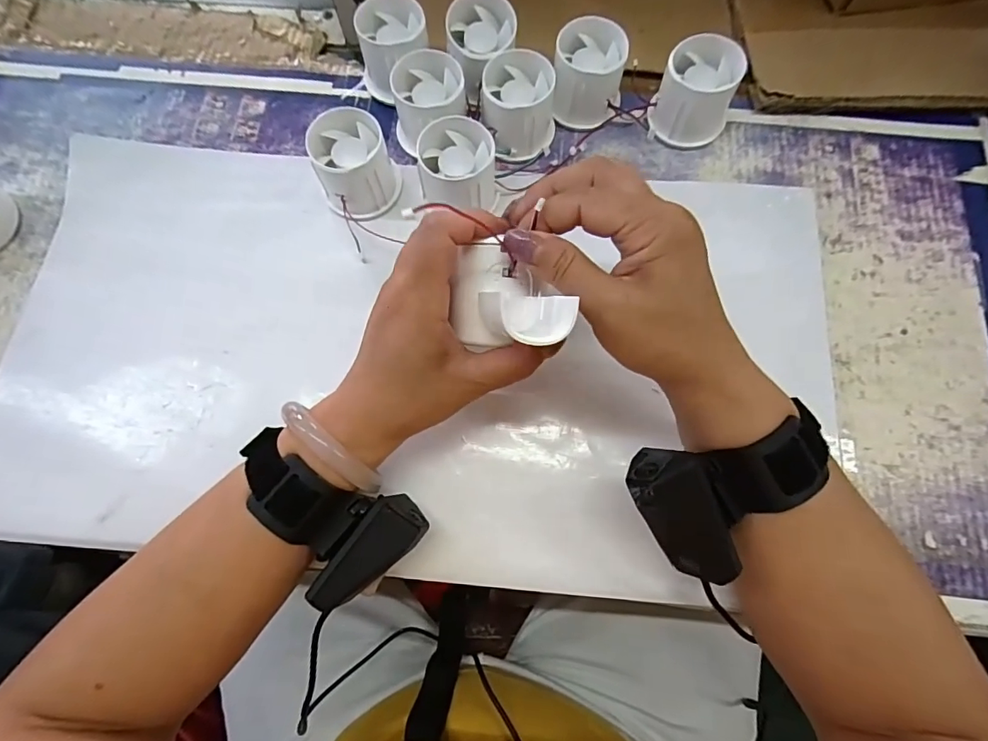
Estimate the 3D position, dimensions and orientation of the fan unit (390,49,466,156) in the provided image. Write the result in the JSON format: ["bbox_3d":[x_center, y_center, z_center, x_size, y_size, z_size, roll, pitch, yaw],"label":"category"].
[{"bbox_3d":[-0.048,-0.196,0.352,0.052,0.042,0.052,-18,75,-4],"label":"fan unit"}]

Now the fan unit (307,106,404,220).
[{"bbox_3d":[-0.097,-0.144,0.341,0.052,0.049,0.058,-18,75,-4],"label":"fan unit"}]

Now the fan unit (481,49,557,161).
[{"bbox_3d":[0.019,-0.194,0.355,0.053,0.046,0.054,3,74,1],"label":"fan unit"}]

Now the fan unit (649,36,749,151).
[{"bbox_3d":[0.150,-0.204,0.355,0.054,0.050,0.052,18,75,5],"label":"fan unit"}]

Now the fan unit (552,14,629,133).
[{"bbox_3d":[0.071,-0.222,0.364,0.053,0.049,0.056,6,75,2],"label":"fan unit"}]

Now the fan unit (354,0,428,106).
[{"bbox_3d":[-0.076,-0.246,0.373,0.050,0.053,0.052,0,74,1],"label":"fan unit"}]

